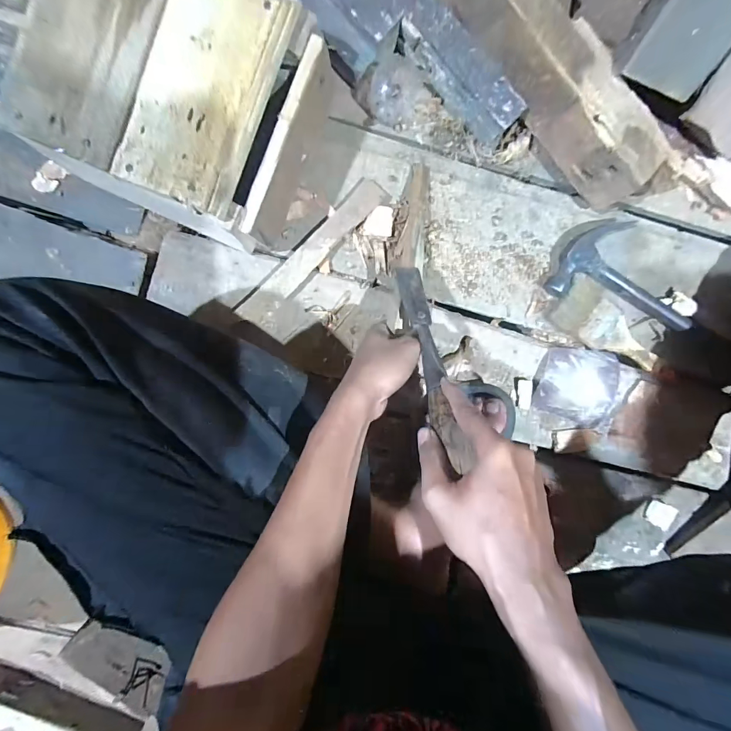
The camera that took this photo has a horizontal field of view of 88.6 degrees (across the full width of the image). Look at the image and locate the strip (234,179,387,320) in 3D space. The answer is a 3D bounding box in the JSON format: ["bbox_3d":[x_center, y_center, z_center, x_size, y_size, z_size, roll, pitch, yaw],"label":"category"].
[{"bbox_3d":[-0.065,-0.144,0.472,0.229,0.015,0.036,-44,96,1],"label":"strip"}]

